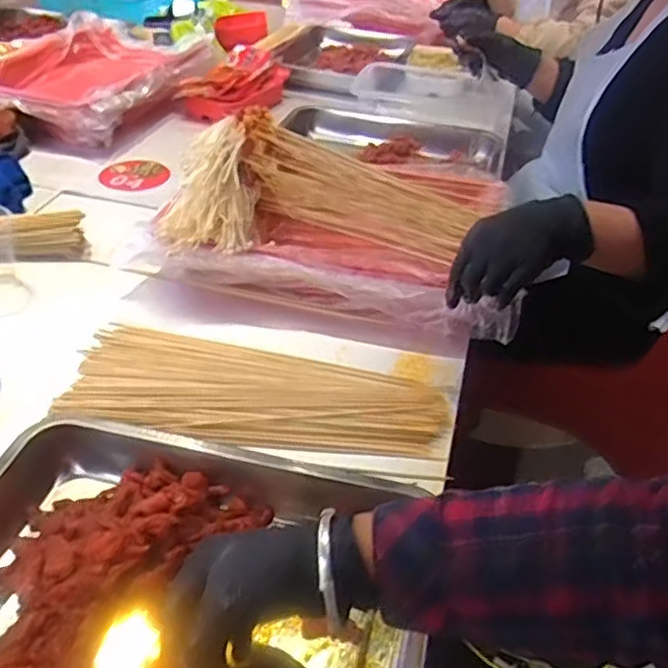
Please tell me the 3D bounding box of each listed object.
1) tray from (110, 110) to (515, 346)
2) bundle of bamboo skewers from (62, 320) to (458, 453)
[{"bbox_3d":[0.010,-0.152,0.796,0.413,0.141,0.282,9,39,6],"label":"tray"},{"bbox_3d":[-0.074,0.047,0.652,0.352,0.028,0.133,8,39,5],"label":"bundle of bamboo skewers"}]

